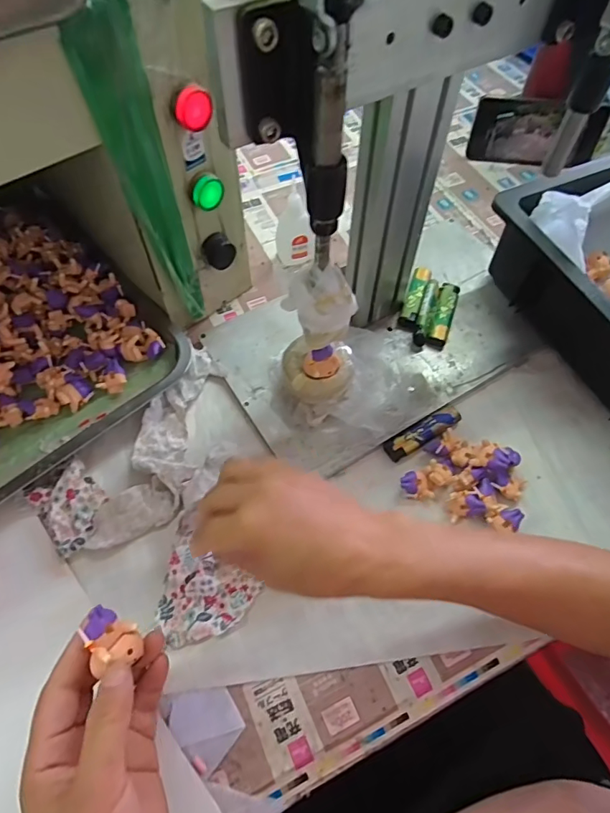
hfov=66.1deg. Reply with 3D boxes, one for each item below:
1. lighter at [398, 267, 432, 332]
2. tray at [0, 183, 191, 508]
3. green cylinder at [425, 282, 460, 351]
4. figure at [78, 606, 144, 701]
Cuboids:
[{"bbox_3d":[0.119,-0.118,0.508,0.020,0.015,0.085,17,62,6],"label":"lighter"},{"bbox_3d":[-0.297,-0.078,0.447,0.266,0.057,0.320,-40,70,-21],"label":"tray"},{"bbox_3d":[0.148,-0.100,0.500,0.022,0.013,0.090,18,62,7],"label":"green cylinder"},{"bbox_3d":[-0.120,0.142,0.283,0.039,0.023,0.027,43,42,-23],"label":"figure"}]

